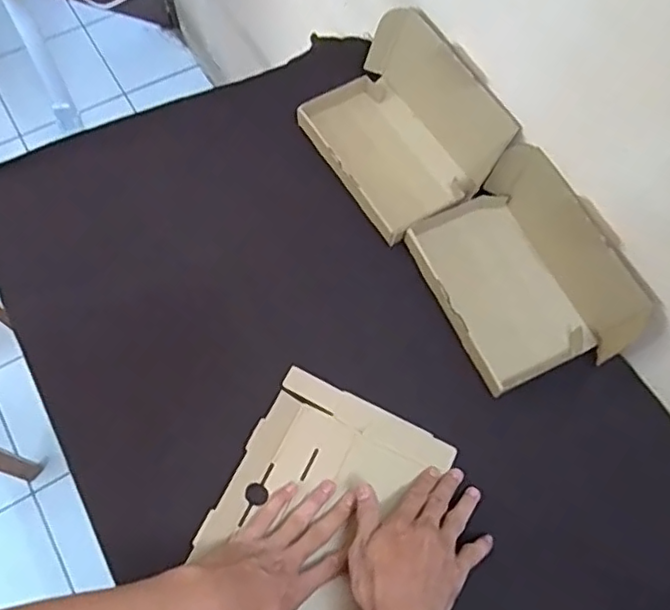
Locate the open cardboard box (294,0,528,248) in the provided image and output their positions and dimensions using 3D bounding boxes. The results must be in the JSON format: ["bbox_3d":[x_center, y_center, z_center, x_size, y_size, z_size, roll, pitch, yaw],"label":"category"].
[{"bbox_3d":[0.073,-0.208,0.694,0.172,0.112,0.217,-35,73,-15],"label":"open cardboard box"}]

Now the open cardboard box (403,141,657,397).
[{"bbox_3d":[0.193,-0.037,0.636,0.161,0.120,0.226,-24,71,-12],"label":"open cardboard box"}]

